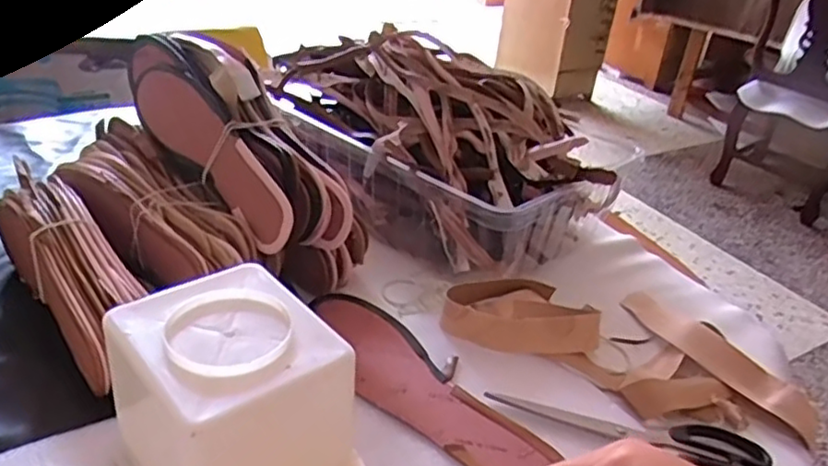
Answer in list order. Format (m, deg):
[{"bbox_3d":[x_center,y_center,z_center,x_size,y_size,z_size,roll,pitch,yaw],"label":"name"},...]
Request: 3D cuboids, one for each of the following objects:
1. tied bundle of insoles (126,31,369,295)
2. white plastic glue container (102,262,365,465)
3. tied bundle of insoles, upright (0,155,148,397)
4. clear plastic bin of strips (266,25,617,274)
[{"bbox_3d":[-0.164,-0.070,0.596,0.087,0.117,0.293,-26,63,-41],"label":"tied bundle of insoles"},{"bbox_3d":[-0.082,0.119,0.354,0.102,0.112,0.191,-20,39,-35],"label":"white plastic glue container"},{"bbox_3d":[-0.269,0.026,0.518,0.057,0.085,0.202,-20,40,-37],"label":"tied bundle of insoles, upright"},{"bbox_3d":[0.010,-0.097,0.718,0.414,0.160,0.227,26,37,31],"label":"clear plastic bin of strips"}]

